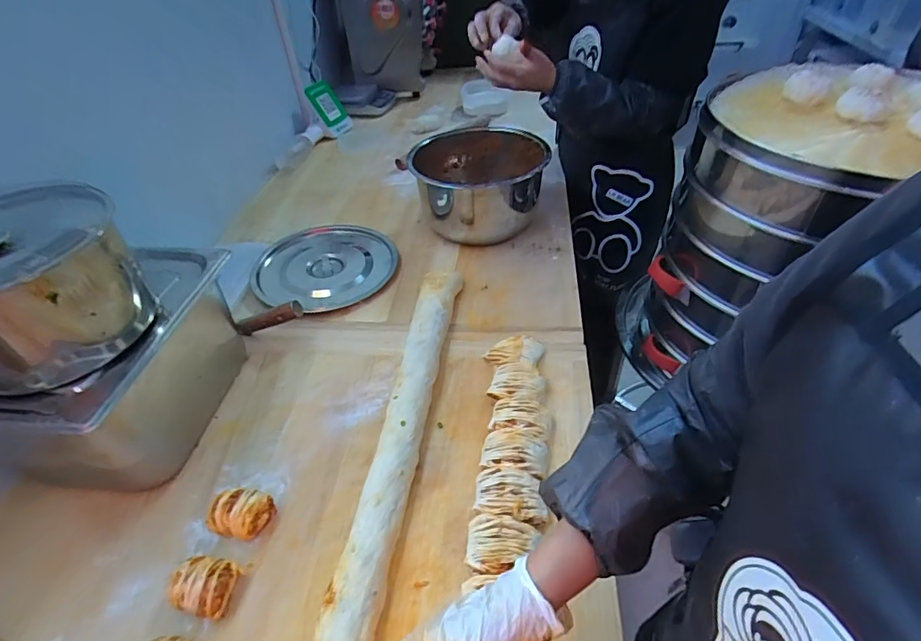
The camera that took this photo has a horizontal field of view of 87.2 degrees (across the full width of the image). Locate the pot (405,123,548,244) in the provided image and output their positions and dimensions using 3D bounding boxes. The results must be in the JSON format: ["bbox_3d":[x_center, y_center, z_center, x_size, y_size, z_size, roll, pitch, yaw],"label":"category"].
[{"bbox_3d":[0.039,-0.305,1.094,0.299,0.164,0.348,-4,41,3],"label":"pot"}]

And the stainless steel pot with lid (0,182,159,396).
[{"bbox_3d":[-0.505,-0.033,0.582,0.188,0.168,0.200,-3,43,2],"label":"stainless steel pot with lid"}]

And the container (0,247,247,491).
[{"bbox_3d":[-0.478,0.071,0.689,0.233,0.205,0.323,4,42,12],"label":"container"}]

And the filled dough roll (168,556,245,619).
[{"bbox_3d":[-0.282,0.293,0.535,0.070,0.039,0.060,1,42,9],"label":"filled dough roll"}]

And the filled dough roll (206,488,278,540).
[{"bbox_3d":[-0.268,0.234,0.592,0.067,0.048,0.056,5,43,14],"label":"filled dough roll"}]

